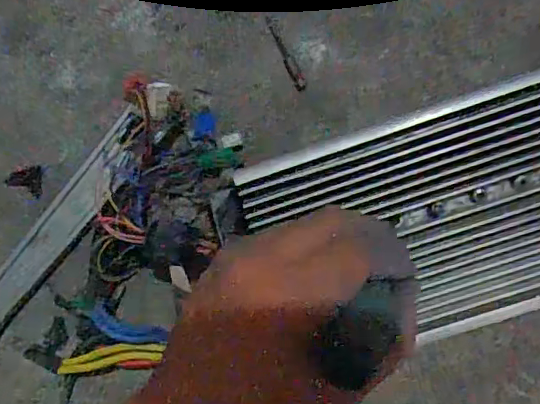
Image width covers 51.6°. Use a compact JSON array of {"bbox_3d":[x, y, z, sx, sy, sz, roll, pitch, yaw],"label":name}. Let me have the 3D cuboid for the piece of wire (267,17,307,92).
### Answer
[{"bbox_3d":[0.011,-0.111,0.416,0.008,0.004,0.060,-27,90,5],"label":"piece of wire"}]

